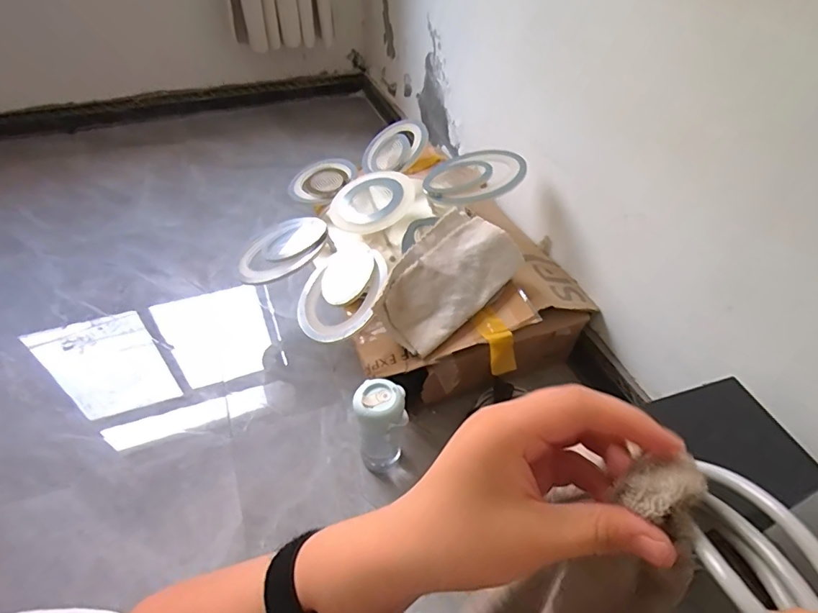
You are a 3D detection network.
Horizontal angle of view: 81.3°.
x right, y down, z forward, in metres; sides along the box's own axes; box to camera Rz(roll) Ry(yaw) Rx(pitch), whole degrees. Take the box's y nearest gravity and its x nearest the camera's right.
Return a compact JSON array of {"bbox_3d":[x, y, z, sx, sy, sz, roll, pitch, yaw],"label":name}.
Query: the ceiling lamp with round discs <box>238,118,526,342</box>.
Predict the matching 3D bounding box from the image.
[{"bbox_3d":[-0.099,-0.217,1.123,0.493,0.120,0.607,33,69,33],"label":"ceiling lamp with round discs"}]

